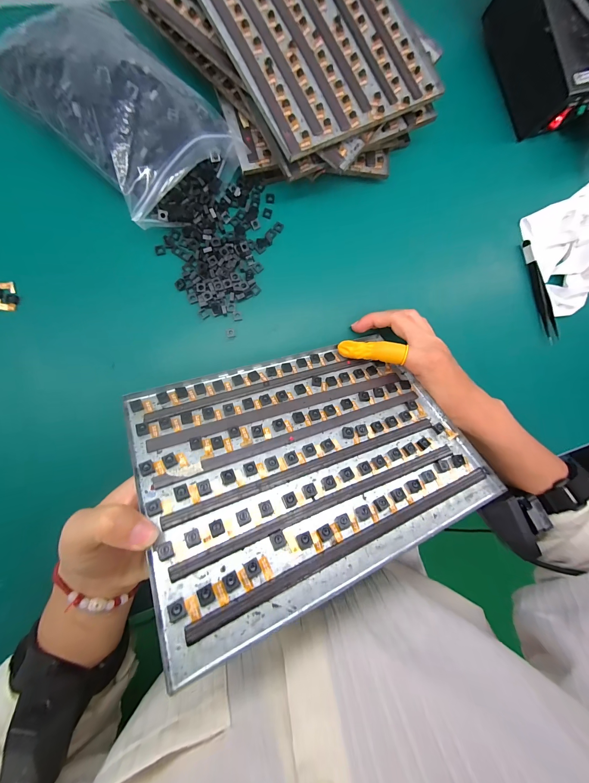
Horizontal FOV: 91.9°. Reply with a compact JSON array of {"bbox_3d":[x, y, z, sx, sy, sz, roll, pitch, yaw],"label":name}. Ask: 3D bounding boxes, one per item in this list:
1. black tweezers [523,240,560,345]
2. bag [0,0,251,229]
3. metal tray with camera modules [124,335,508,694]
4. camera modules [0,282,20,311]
[{"bbox_3d":[0.293,-0.119,0.339,0.011,0.014,0.122,-17,89,-9],"label":"black tweezers"},{"bbox_3d":[-0.147,-0.250,0.258,0.175,0.056,0.131,45,81,-4],"label":"bag"},{"bbox_3d":[0.015,0.042,0.224,0.244,0.006,0.182,-16,58,-21],"label":"metal tray with camera modules"},{"bbox_3d":[-0.266,-0.087,0.261,0.020,0.005,0.026,-17,89,-9],"label":"camera modules"}]

